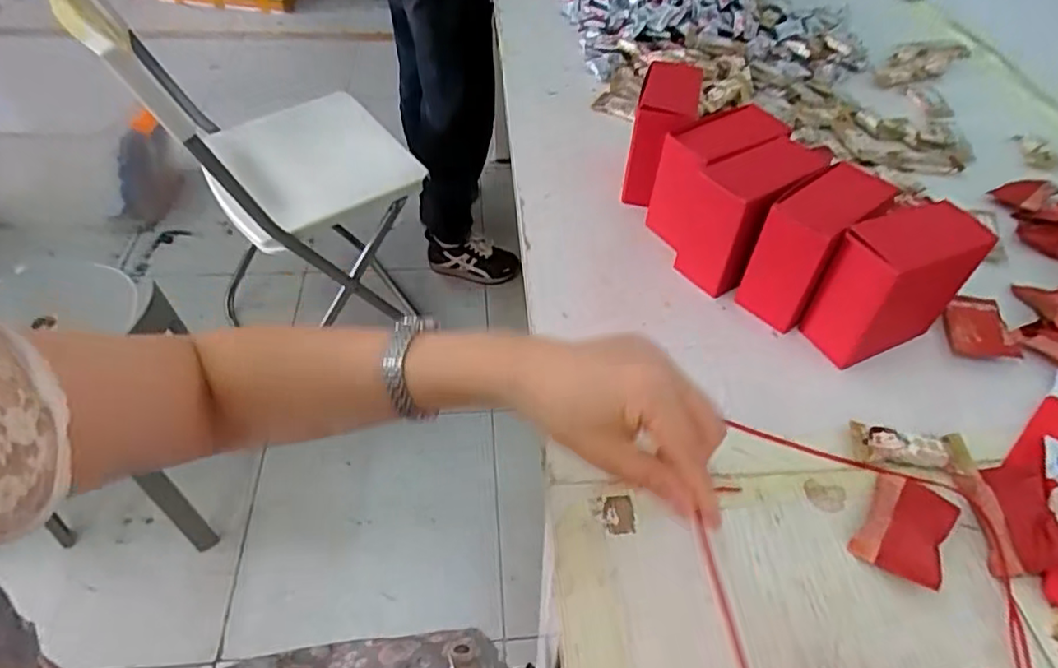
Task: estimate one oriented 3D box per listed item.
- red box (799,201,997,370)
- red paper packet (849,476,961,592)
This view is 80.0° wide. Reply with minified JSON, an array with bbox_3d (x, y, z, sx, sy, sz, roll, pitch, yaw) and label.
[{"bbox_3d":[0.269,-0.038,0.471,0.109,0.106,0.052,-18,51,-18],"label":"red box"},{"bbox_3d":[0.235,0.118,0.390,0.046,0.014,0.068,29,53,22],"label":"red paper packet"}]

